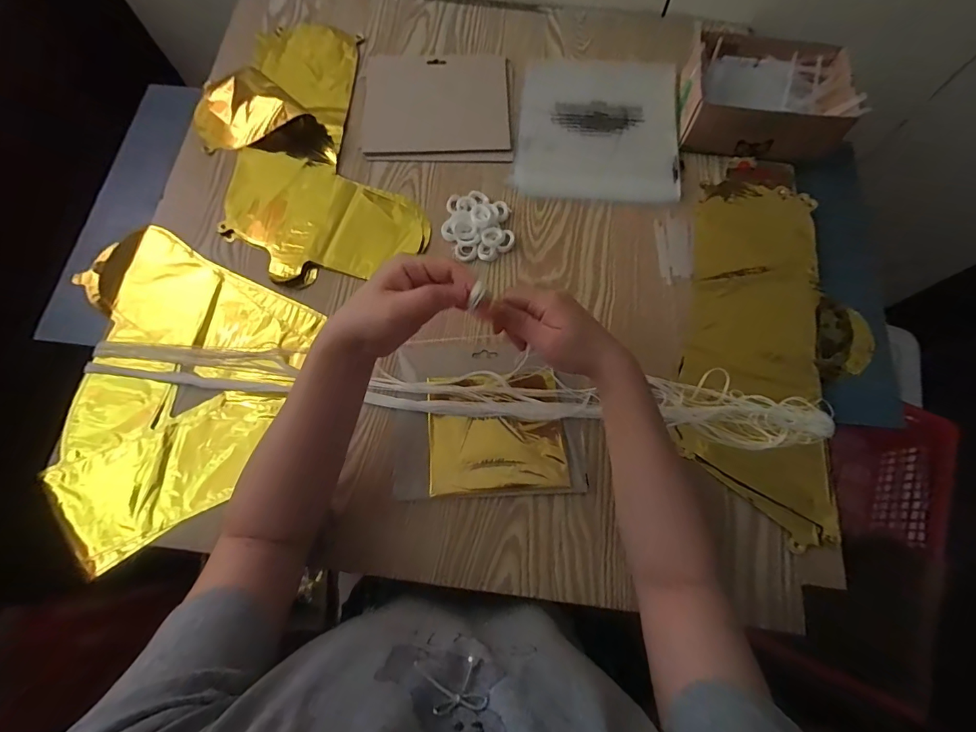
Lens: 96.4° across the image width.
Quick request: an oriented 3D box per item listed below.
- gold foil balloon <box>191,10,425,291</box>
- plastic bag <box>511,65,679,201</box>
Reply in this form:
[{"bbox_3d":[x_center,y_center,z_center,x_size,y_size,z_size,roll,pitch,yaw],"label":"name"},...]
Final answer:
[{"bbox_3d":[-0.239,-0.284,0.551,0.221,0.025,0.389,-19,74,-6],"label":"gold foil balloon"},{"bbox_3d":[0.144,-0.319,0.580,0.208,0.009,0.224,4,73,1],"label":"plastic bag"}]

